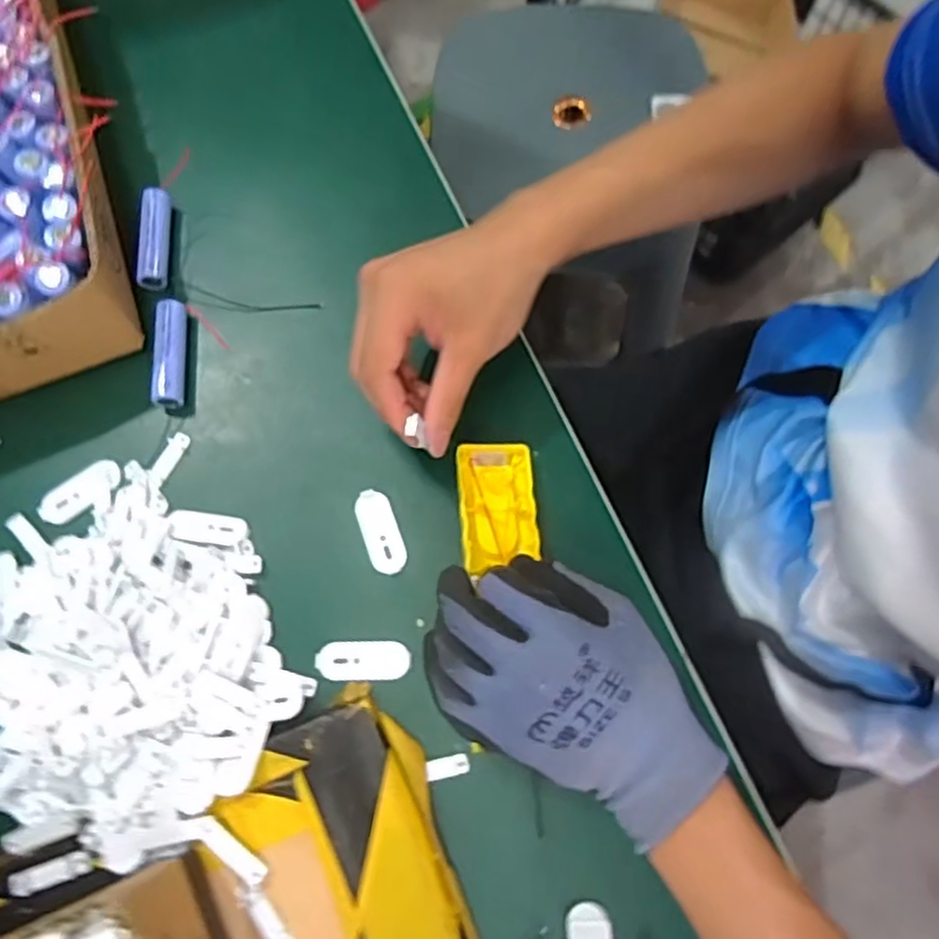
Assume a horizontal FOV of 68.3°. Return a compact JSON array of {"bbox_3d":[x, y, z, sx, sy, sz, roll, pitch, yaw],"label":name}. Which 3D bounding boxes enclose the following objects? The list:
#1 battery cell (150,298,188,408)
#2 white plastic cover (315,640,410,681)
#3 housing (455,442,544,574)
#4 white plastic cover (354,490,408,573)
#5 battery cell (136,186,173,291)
[{"bbox_3d":[-0.183,-0.071,0.427,0.018,0.020,0.065,0,74,2],"label":"battery cell"},{"bbox_3d":[-0.058,0.104,0.380,0.050,0.004,0.021,-2,74,1],"label":"white plastic cover"},{"bbox_3d":[0.016,0.019,0.392,0.041,0.016,0.071,-5,74,0],"label":"housing"},{"bbox_3d":[-0.051,0.035,0.400,0.020,0.004,0.050,-21,74,-4],"label":"white plastic cover"},{"bbox_3d":[-0.205,-0.151,0.454,0.019,0.018,0.067,-2,74,1],"label":"battery cell"}]

